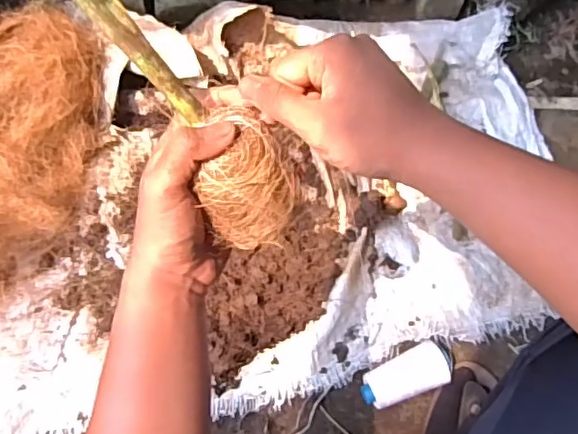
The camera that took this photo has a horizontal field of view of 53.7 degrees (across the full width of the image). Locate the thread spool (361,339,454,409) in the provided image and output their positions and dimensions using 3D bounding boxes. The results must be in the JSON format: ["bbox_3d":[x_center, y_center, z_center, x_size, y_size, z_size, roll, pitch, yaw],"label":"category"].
[{"bbox_3d":[0.153,0.207,0.745,0.124,0.047,0.055,-22,71,-10],"label":"thread spool"}]

